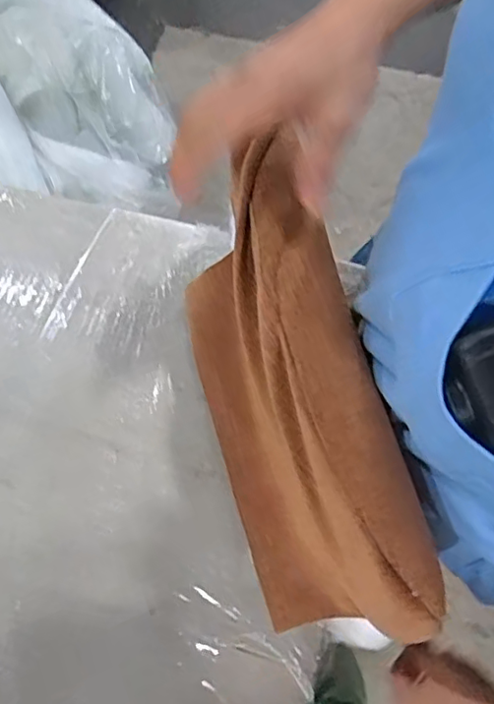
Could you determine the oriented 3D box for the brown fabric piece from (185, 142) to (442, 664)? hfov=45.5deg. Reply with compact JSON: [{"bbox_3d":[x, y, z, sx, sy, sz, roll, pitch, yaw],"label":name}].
[{"bbox_3d":[0.033,0.046,0.485,0.104,0.201,0.350,-15,72,-7],"label":"brown fabric piece"}]

